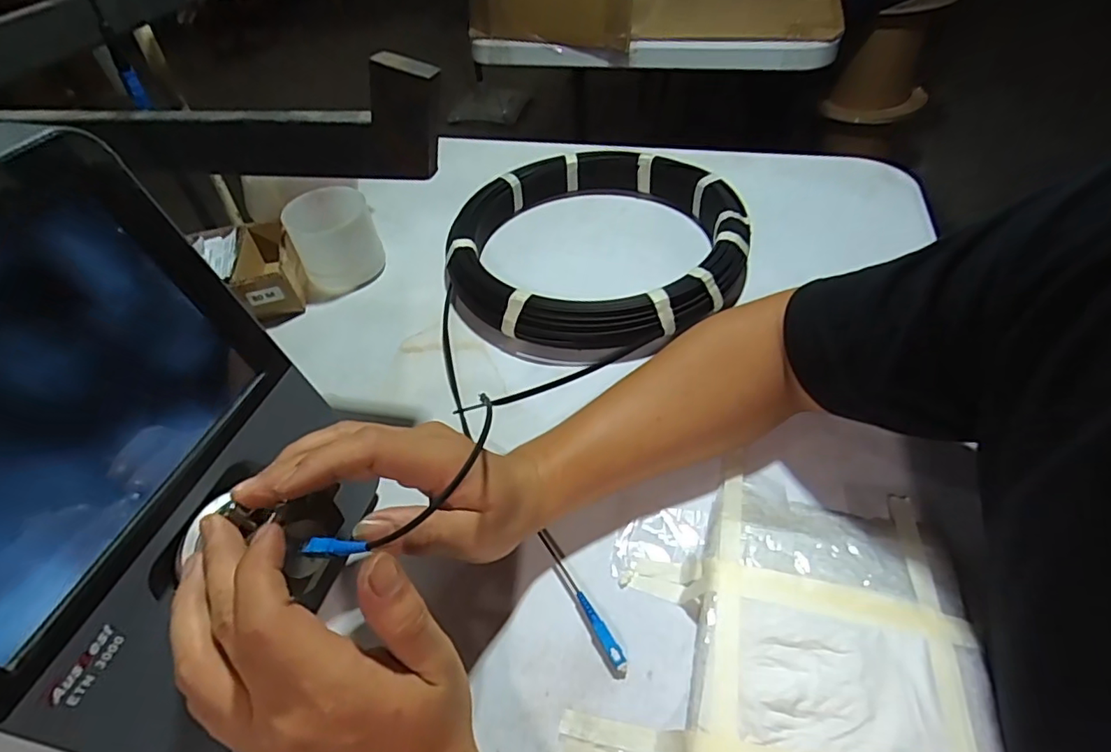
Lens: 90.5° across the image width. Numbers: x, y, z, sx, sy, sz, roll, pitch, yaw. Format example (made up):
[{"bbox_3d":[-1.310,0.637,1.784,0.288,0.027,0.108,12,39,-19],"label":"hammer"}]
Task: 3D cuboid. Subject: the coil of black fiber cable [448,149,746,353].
[{"bbox_3d":[0.036,-0.139,0.564,0.287,0.047,0.289,-3,47,3],"label":"coil of black fiber cable"}]

